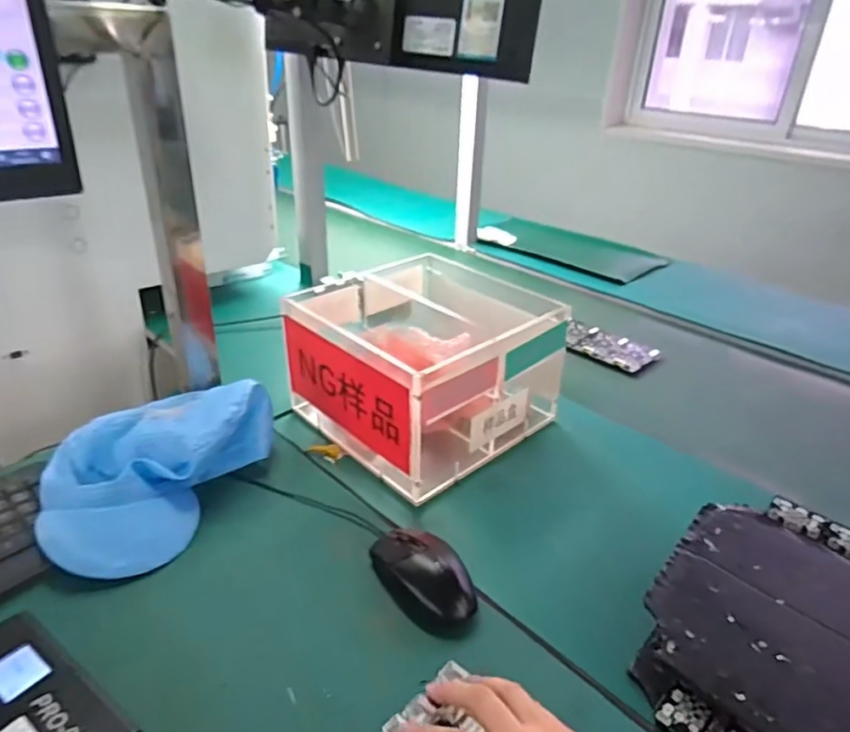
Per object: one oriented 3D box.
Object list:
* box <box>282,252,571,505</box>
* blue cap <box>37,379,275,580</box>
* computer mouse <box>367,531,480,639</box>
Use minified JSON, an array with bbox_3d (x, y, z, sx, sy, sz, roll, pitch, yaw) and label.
[{"bbox_3d":[-0.006,-0.010,0.778,0.262,0.158,0.281,-24,38,-39],"label":"box"},{"bbox_3d":[-0.285,0.094,0.604,0.173,0.078,0.239,12,30,16],"label":"blue cap"},{"bbox_3d":[0.000,0.187,0.531,0.062,0.036,0.112,-15,33,-29],"label":"computer mouse"}]

